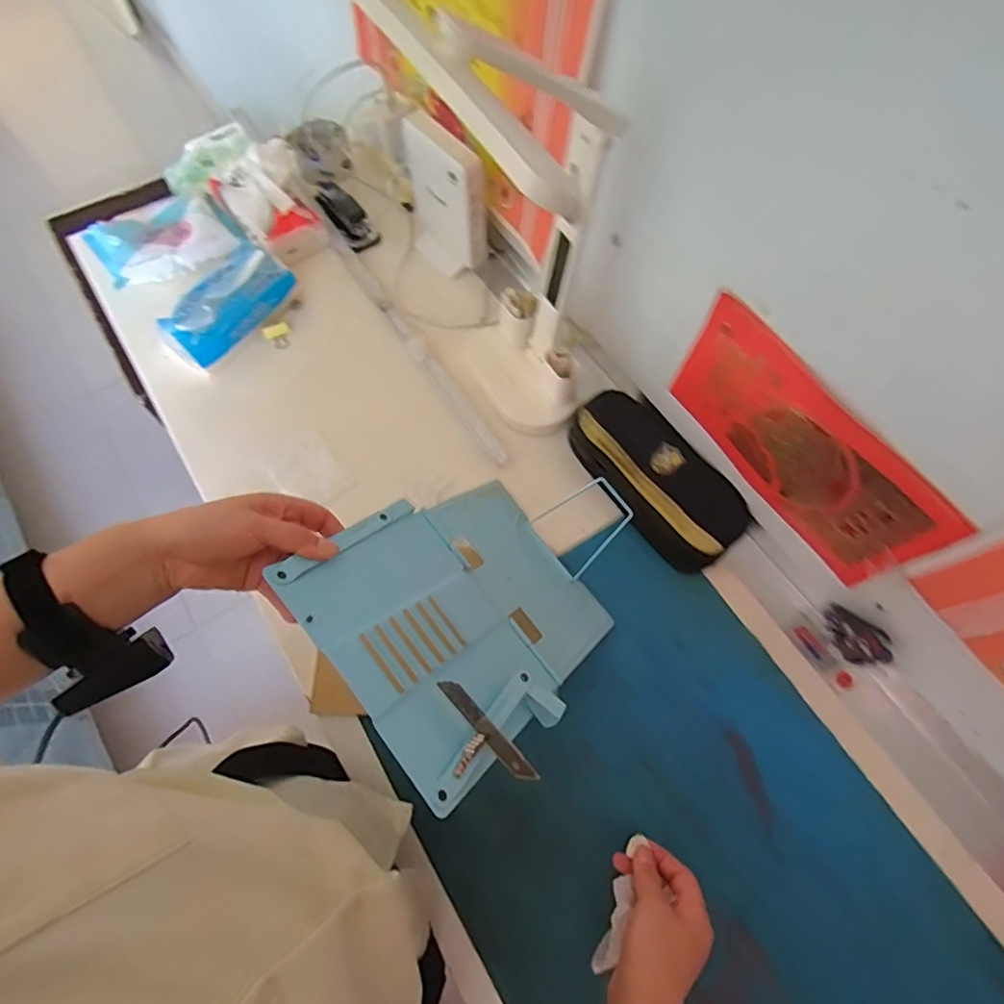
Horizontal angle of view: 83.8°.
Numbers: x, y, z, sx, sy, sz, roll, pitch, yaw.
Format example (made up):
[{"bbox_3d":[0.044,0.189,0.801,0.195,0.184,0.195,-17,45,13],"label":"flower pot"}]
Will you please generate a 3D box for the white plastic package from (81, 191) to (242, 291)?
[{"bbox_3d":[-0.460,-0.357,0.750,0.159,0.034,0.126,-31,71,-15],"label":"white plastic package"}]

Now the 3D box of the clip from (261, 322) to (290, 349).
[{"bbox_3d":[-0.288,-0.217,0.725,0.029,0.015,0.033,41,71,14],"label":"clip"}]

